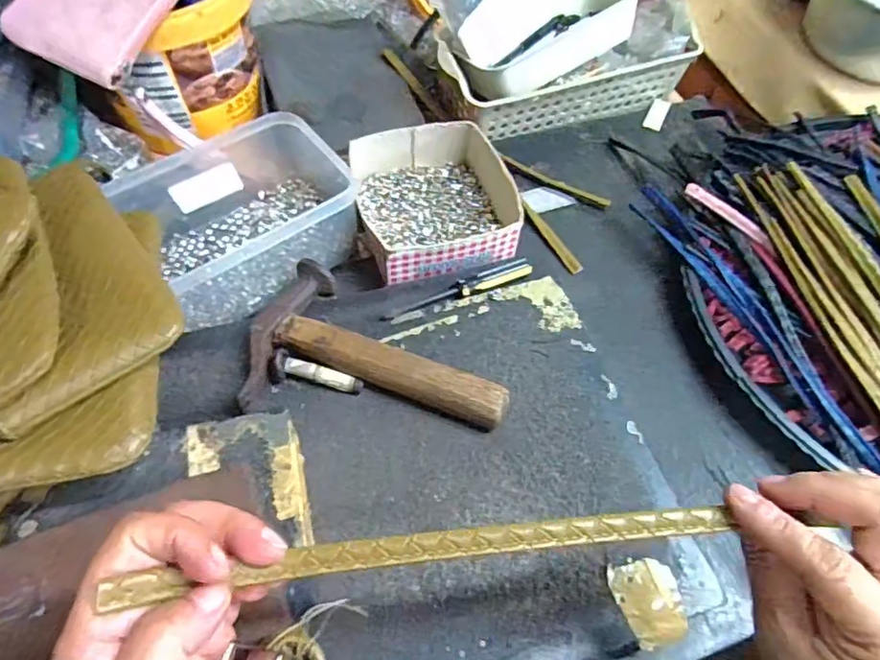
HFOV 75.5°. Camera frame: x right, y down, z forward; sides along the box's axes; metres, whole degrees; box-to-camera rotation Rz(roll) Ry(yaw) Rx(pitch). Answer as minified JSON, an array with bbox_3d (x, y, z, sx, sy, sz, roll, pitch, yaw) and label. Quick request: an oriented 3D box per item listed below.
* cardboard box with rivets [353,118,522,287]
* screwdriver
[{"bbox_3d":[-0.007,-0.116,0.520,0.133,0.052,0.145,-13,60,-11],"label":"cardboard box with rivets"},{"bbox_3d":[0.014,-0.033,0.475,0.131,0.015,0.014,-18,61,-13],"label":"screwdriver"}]

